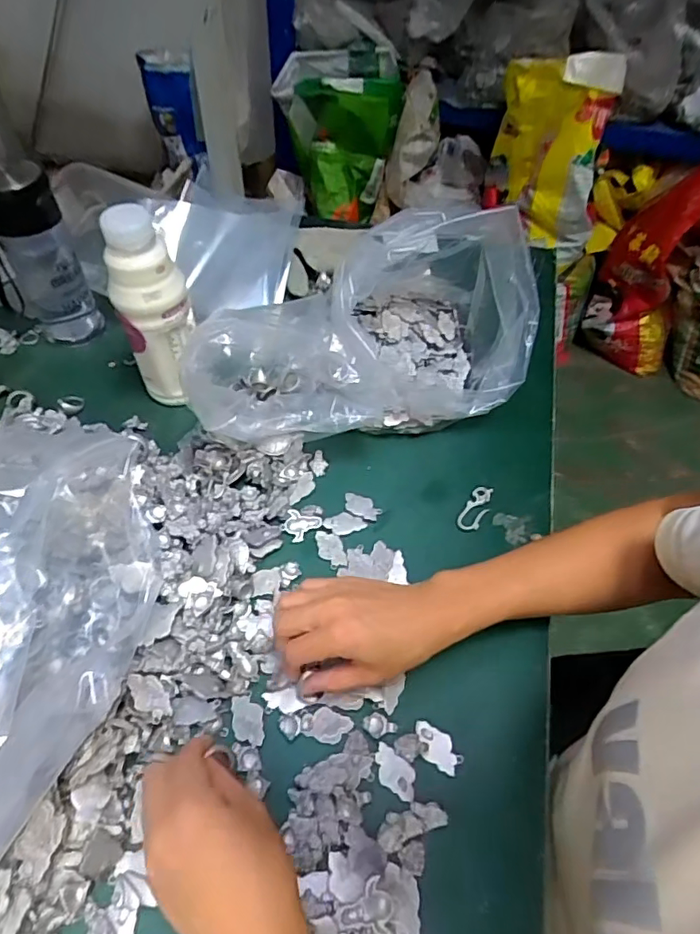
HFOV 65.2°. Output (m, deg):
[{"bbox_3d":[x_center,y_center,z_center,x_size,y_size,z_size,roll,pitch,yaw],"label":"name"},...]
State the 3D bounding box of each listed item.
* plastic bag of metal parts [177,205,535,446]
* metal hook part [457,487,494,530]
[{"bbox_3d":[0.008,-0.135,0.535,0.322,0.168,0.194,-12,55,-12],"label":"plastic bag of metal parts"},{"bbox_3d":[0.118,0.037,0.511,0.021,0.006,0.051,27,57,16],"label":"metal hook part"}]

